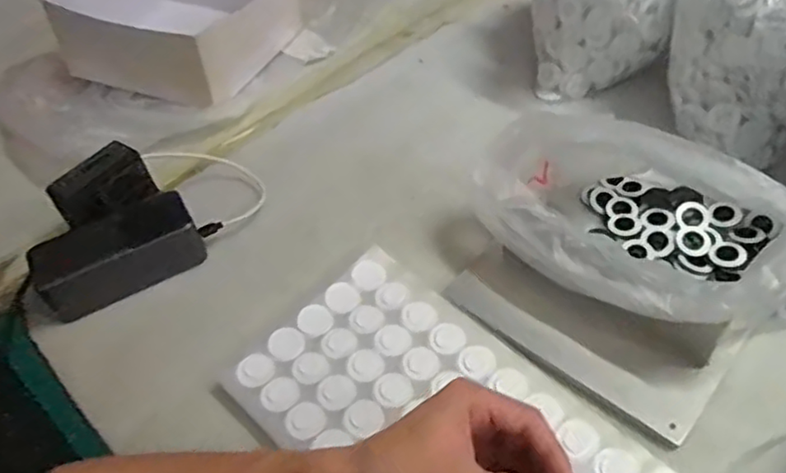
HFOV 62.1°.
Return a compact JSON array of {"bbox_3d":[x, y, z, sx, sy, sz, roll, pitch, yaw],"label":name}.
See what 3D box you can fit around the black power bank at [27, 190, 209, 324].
[{"bbox_3d":[-0.227,0.017,0.545,0.130,0.047,0.056,-27,52,-16],"label":"black power bank"}]

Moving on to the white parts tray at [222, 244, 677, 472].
[{"bbox_3d":[0.031,0.130,0.443,0.282,0.021,0.168,35,61,29],"label":"white parts tray"}]

